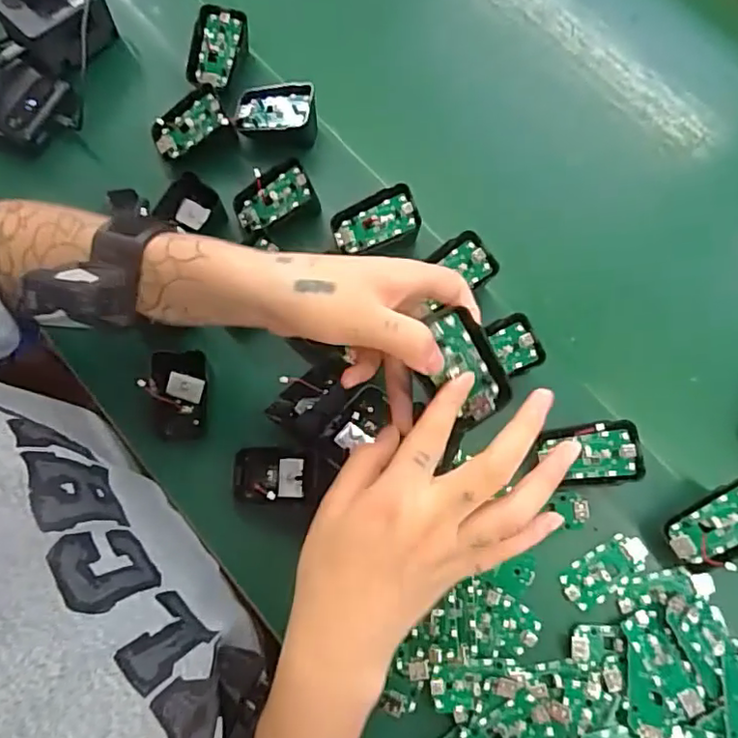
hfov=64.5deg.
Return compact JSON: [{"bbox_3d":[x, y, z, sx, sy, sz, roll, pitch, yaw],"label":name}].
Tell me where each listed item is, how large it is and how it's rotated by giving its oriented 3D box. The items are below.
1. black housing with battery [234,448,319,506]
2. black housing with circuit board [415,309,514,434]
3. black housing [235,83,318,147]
[{"bbox_3d":[-0.070,0.079,0.429,0.062,0.018,0.040,4,74,2],"label":"black housing with battery"},{"bbox_3d":[0.050,0.001,0.330,0.044,0.008,0.070,-29,110,3],"label":"black housing with circuit board"},{"bbox_3d":[-0.080,-0.214,0.506,0.069,0.047,0.044,4,74,2],"label":"black housing"}]

